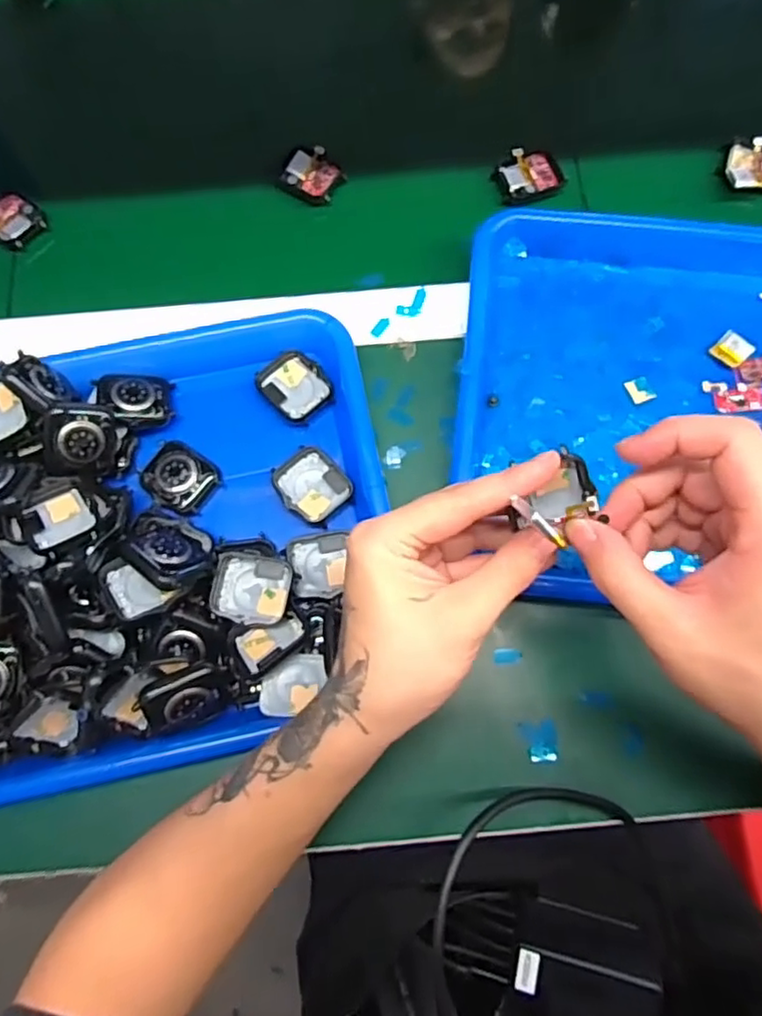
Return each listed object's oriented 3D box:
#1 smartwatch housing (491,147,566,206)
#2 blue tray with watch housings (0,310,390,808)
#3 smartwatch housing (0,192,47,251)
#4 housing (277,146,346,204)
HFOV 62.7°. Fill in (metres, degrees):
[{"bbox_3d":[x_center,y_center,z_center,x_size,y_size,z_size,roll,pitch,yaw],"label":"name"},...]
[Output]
[{"bbox_3d":[0.107,-0.243,0.456,0.047,0.012,0.036,-21,78,-5],"label":"smartwatch housing"},{"bbox_3d":[-0.162,0.019,0.354,0.331,0.054,0.255,-11,77,-3],"label":"blue tray with watch housings"},{"bbox_3d":[-0.267,-0.210,0.451,0.046,0.008,0.039,44,80,9],"label":"smartwatch housing"},{"bbox_3d":[-0.049,-0.243,0.456,0.045,0.006,0.040,22,77,5],"label":"housing"}]

